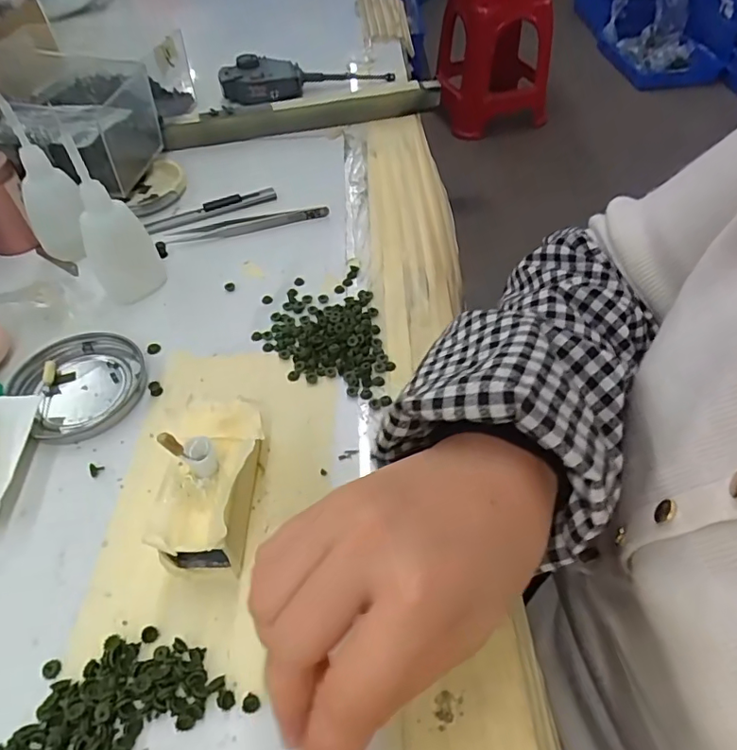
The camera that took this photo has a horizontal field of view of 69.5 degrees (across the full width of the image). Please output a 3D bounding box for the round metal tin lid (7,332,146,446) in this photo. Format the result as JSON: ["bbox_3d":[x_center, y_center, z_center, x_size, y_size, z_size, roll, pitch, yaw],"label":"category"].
[{"bbox_3d":[-0.175,0.004,0.325,0.072,0.008,0.078,-1,50,1],"label":"round metal tin lid"}]

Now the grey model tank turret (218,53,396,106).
[{"bbox_3d":[-0.066,-0.329,0.579,0.185,0.032,0.053,-16,51,-11],"label":"grey model tank turret"}]

